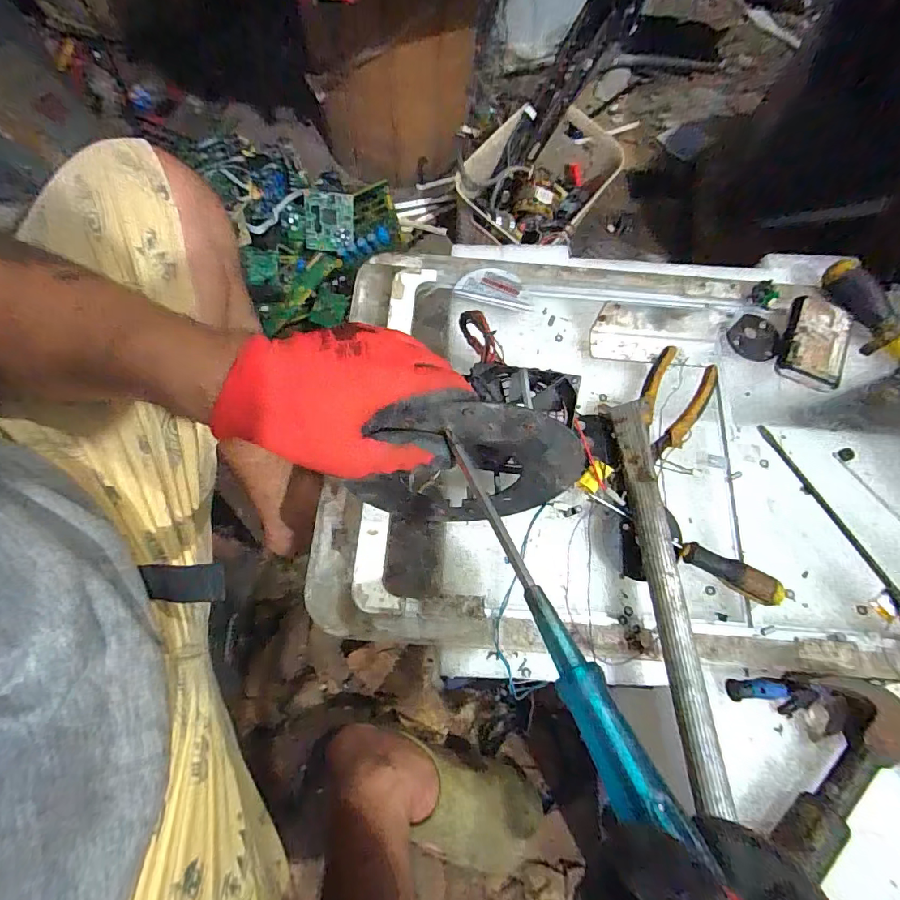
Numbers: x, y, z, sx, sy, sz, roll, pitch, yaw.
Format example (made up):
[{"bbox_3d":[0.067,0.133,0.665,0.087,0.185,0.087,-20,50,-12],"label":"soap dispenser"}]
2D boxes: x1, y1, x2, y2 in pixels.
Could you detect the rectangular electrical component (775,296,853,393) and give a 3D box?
[{"bbox_3d":[0.377,-0.112,0.469,0.061,0.020,0.092,28,72,9],"label":"rectangular electrical component"}]

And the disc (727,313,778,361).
[{"bbox_3d":[0.324,-0.121,0.486,0.047,0.011,0.051,0,70,-1],"label":"disc"}]

